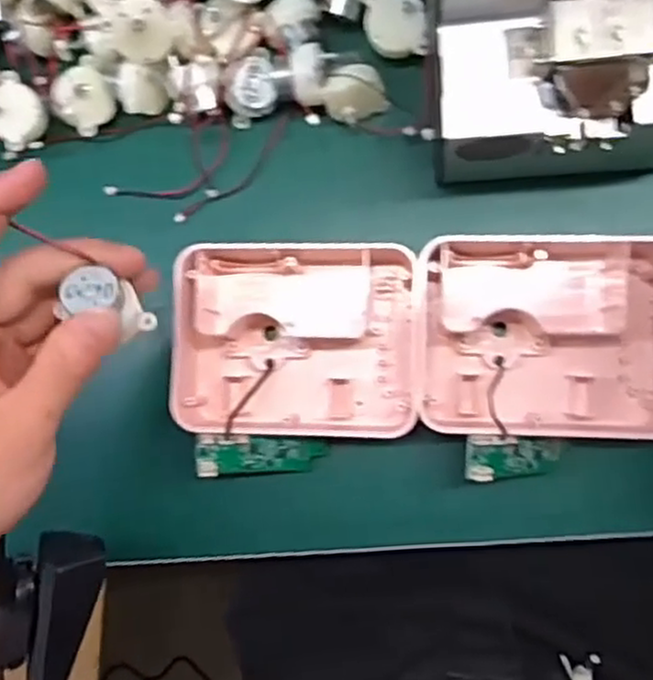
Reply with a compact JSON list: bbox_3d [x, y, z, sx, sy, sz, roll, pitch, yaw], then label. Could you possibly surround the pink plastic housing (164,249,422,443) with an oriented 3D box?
[{"bbox_3d":[-0.015,0.001,0.390,0.126,0.044,0.100,0,86,7],"label":"pink plastic housing"}]

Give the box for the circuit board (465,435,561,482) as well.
[{"bbox_3d":[0.096,0.059,0.366,0.061,0.011,0.022,4,85,-30],"label":"circuit board"}]

